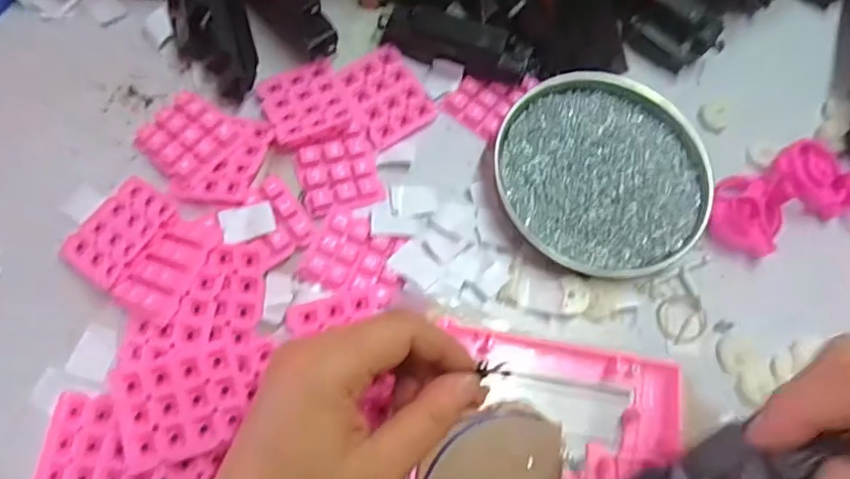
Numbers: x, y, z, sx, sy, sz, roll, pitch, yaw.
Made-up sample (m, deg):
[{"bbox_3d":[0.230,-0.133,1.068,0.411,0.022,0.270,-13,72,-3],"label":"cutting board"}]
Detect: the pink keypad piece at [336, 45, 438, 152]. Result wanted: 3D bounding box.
[{"bbox_3d":[-0.026,-0.095,0.374,0.052,0.004,0.059,-35,89,-18],"label":"pink keypad piece"}]

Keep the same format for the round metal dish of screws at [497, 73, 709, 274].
[{"bbox_3d":[0.113,-0.043,0.361,0.132,0.024,0.130,1,70,-4],"label":"round metal dish of screws"}]

